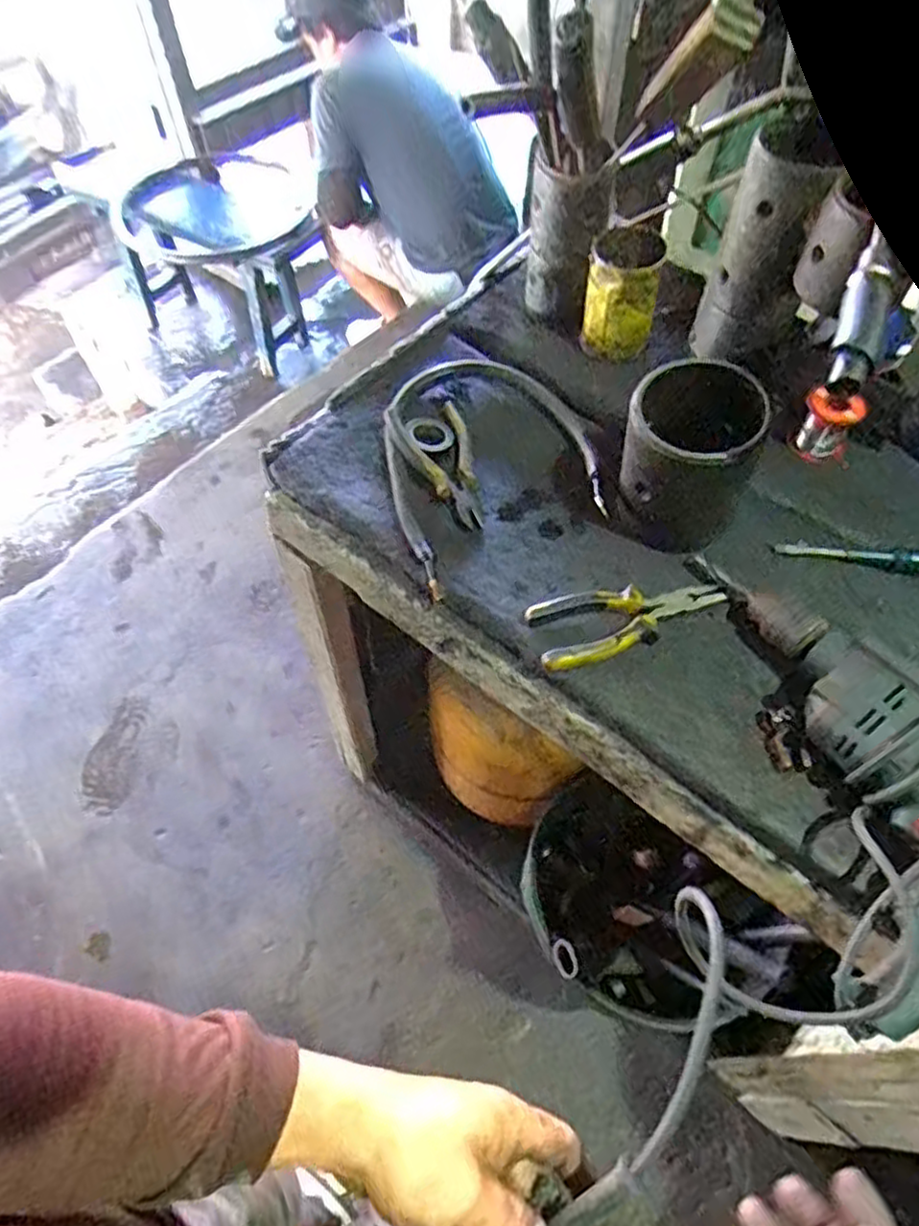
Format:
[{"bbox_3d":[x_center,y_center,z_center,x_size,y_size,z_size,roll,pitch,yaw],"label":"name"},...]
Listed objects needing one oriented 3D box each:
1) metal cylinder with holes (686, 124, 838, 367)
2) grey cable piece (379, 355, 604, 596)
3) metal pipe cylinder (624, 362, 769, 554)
[{"bbox_3d":[0.272,-0.321,0.662,0.075,0.185,0.065,17,60,11],"label":"metal cylinder with holes"},{"bbox_3d":[0.024,-0.164,0.714,0.205,0.025,0.261,-18,59,-10],"label":"grey cable piece"},{"bbox_3d":[0.204,-0.138,0.633,0.111,0.129,0.123,26,62,16],"label":"metal pipe cylinder"}]

